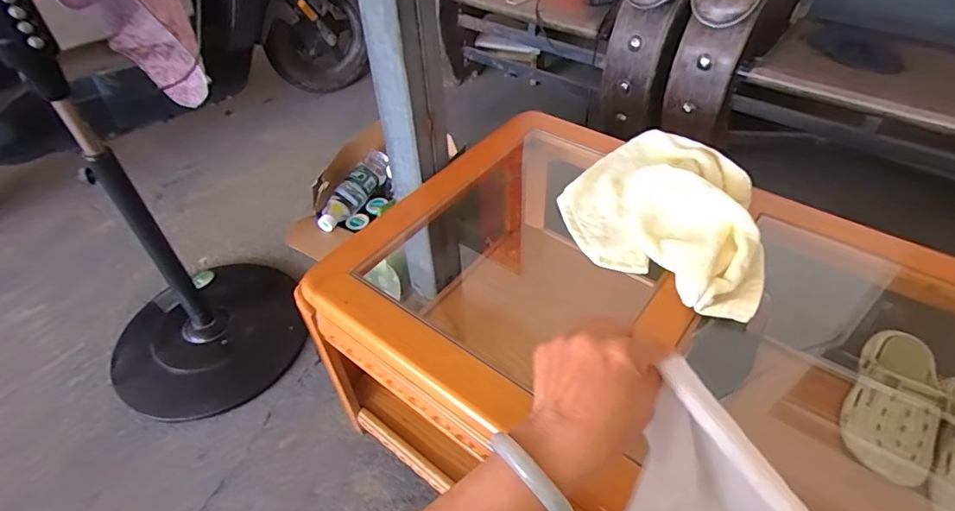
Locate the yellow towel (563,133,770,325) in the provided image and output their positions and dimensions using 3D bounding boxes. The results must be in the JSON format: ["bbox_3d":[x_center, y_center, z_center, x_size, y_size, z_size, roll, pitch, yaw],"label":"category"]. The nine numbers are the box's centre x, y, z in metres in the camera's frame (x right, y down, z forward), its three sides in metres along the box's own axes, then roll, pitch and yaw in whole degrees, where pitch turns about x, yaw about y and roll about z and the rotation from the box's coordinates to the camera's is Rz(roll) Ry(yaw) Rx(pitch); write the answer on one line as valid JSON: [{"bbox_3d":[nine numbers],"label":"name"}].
[{"bbox_3d":[0.283,-0.075,0.728,0.297,0.067,0.278,32,55,30],"label":"yellow towel"}]

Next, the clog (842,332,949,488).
[{"bbox_3d":[0.661,0.231,0.807,0.115,0.074,0.234,23,51,24],"label":"clog"}]

